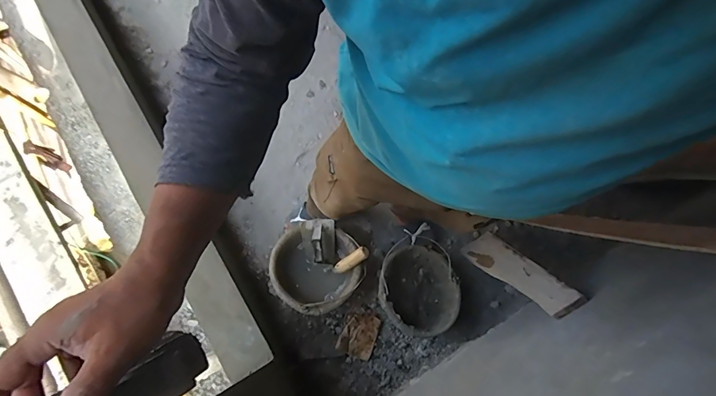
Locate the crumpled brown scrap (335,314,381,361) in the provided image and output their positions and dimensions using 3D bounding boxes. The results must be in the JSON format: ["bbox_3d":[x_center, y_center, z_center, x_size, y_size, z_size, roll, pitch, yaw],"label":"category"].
[{"bbox_3d":[0.003,0.409,1.209,0.101,0.029,0.124,22,76,6],"label":"crumpled brown scrap"}]

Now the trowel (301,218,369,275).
[{"bbox_3d":[-0.085,0.139,1.156,0.204,0.091,0.128,42,79,11],"label":"trowel"}]

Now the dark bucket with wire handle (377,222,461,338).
[{"bbox_3d":[0.163,0.239,1.177,0.214,0.158,0.299,-12,75,-3],"label":"dark bucket with wire handle"}]

